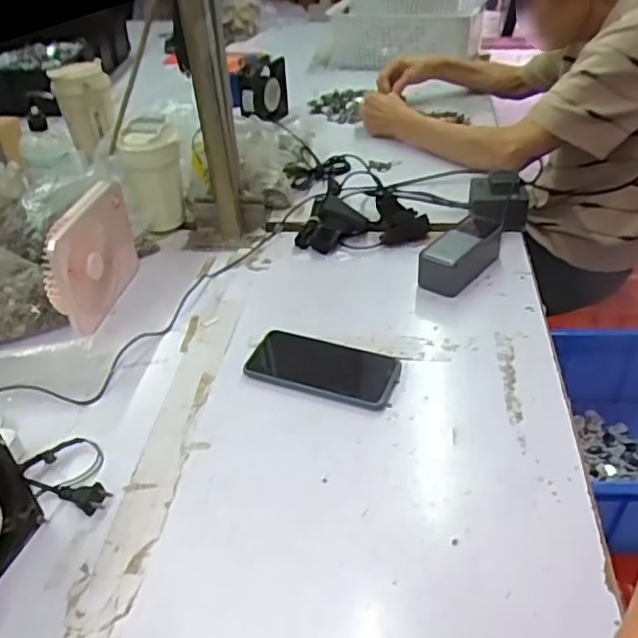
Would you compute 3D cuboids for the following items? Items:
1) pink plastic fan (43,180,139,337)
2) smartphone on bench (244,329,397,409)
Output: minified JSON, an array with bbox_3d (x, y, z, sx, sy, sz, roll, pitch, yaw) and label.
[{"bbox_3d":[-0.276,-0.078,0.767,0.032,0.136,0.163,3,39,9],"label":"pink plastic fan"},{"bbox_3d":[0.004,0.053,0.675,0.162,0.014,0.077,13,42,21],"label":"smartphone on bench"}]

